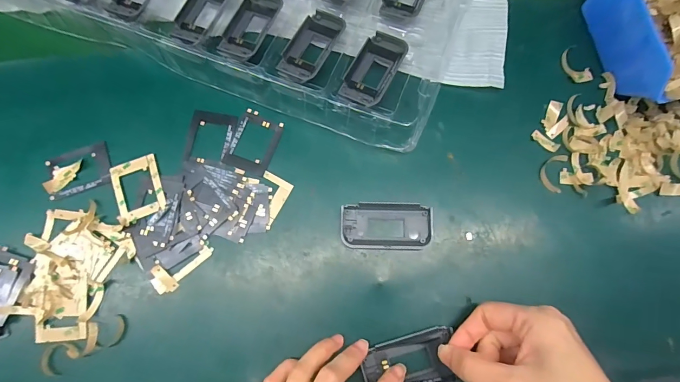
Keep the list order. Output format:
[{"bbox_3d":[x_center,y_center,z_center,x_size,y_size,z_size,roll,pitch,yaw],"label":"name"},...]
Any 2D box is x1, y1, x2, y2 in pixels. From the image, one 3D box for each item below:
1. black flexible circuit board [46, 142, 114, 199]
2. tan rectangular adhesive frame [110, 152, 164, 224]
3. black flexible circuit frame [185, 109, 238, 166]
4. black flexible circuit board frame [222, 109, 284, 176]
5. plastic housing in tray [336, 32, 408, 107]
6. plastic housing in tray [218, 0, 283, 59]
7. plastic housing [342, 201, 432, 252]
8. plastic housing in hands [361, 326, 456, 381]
[{"bbox_3d":[-0.227,-0.017,0.316,0.054,0.004,0.038,-20,79,-4],"label":"black flexible circuit board"},{"bbox_3d":[-0.174,-0.003,0.310,0.040,0.004,0.053,-21,79,-4],"label":"tan rectangular adhesive frame"},{"bbox_3d":[-0.115,-0.047,0.322,0.040,0.004,0.052,6,78,1],"label":"black flexible circuit frame"},{"bbox_3d":[-0.076,-0.044,0.322,0.039,0.004,0.055,20,79,4],"label":"black flexible circuit board frame"},{"bbox_3d":[0.030,-0.108,0.316,0.038,0.012,0.077,27,79,6],"label":"plastic housing in tray"},{"bbox_3d":[-0.081,-0.157,0.333,0.039,0.008,0.076,21,79,4],"label":"plastic housing in tray"},{"bbox_3d":[0.039,0.030,0.304,0.075,0.008,0.039,1,78,0],"label":"plastic housing"},{"bbox_3d":[0.054,0.131,0.277,0.071,0.012,0.038,-14,78,-3],"label":"plastic housing in hands"}]

